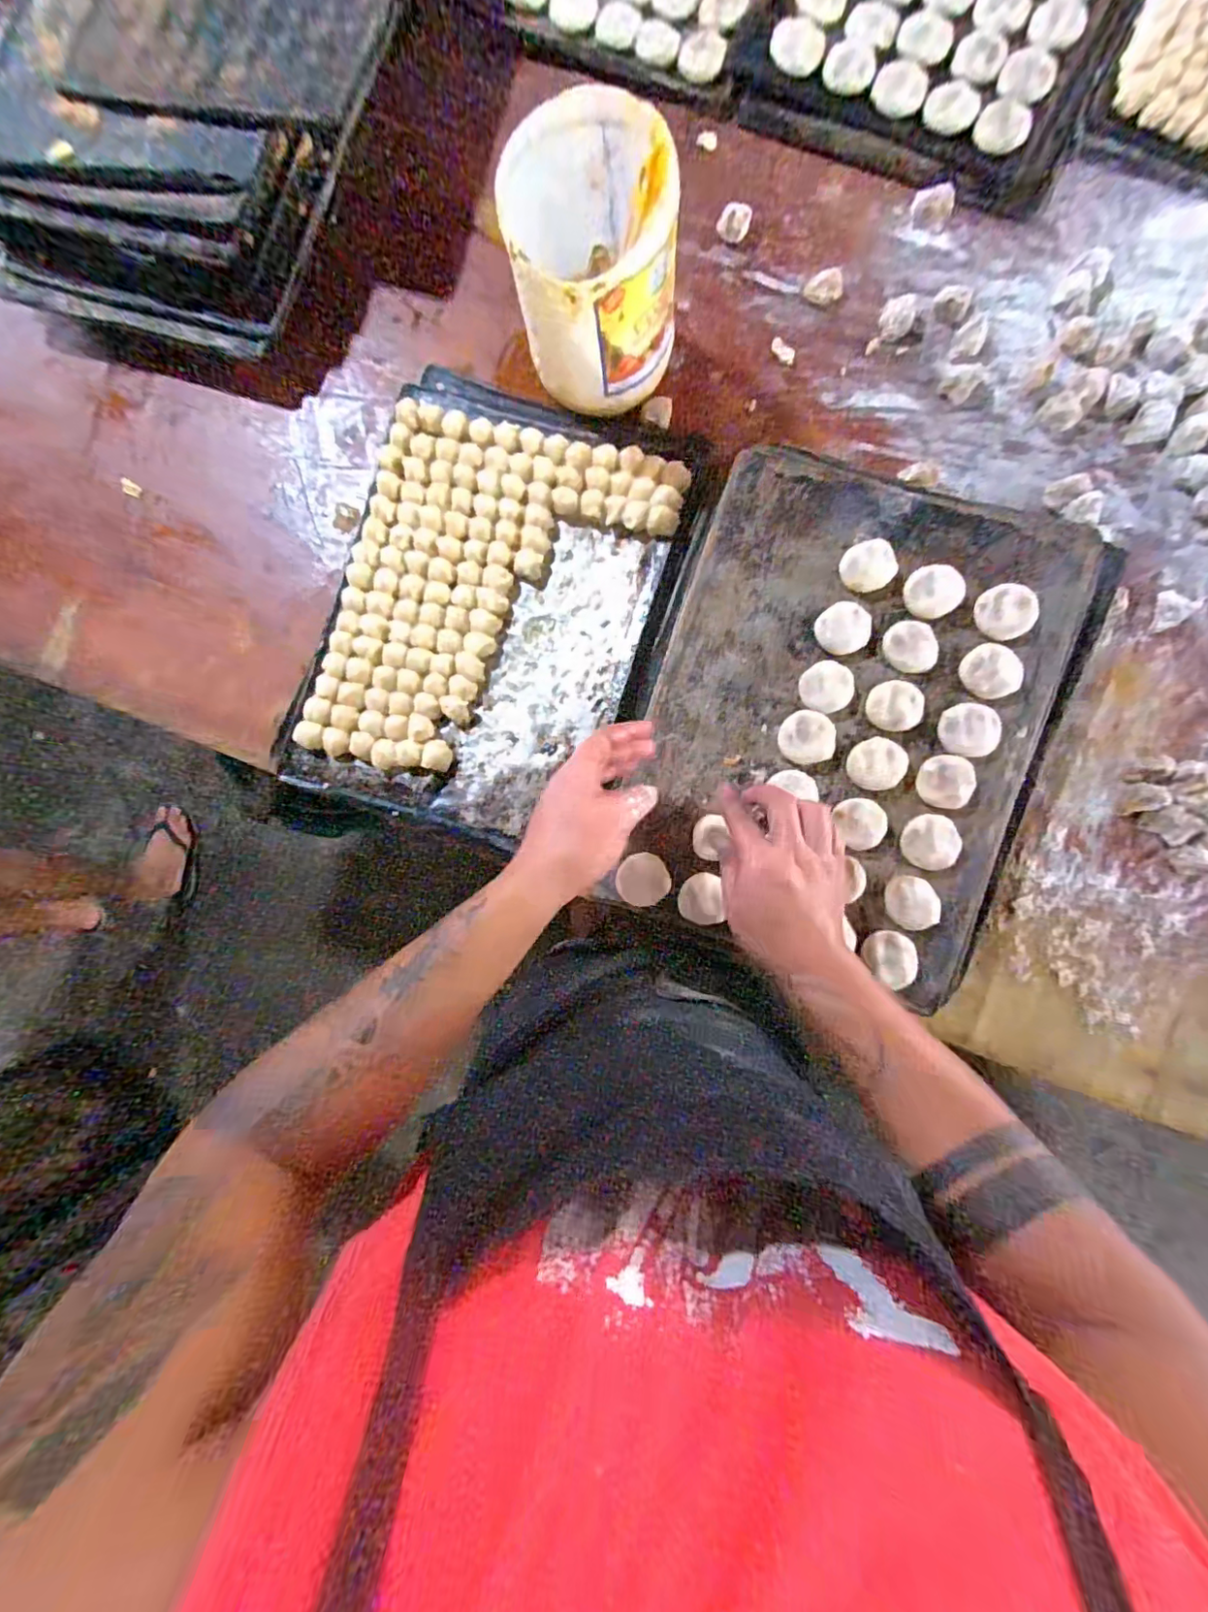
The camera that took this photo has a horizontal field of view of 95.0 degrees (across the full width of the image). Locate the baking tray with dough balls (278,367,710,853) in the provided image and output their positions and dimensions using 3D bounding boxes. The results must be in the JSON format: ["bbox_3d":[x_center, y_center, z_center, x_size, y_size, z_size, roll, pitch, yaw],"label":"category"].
[{"bbox_3d":[-0.115,-0.201,0.592,0.339,0.044,0.464,19,90,6],"label":"baking tray with dough balls"}]

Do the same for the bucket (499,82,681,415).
[{"bbox_3d":[-0.006,-0.490,0.503,0.144,0.155,0.154,-3,88,5],"label":"bucket"}]

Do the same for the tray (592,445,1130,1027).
[{"bbox_3d":[0.223,-0.075,0.511,0.365,0.036,0.448,17,91,6],"label":"tray"}]

